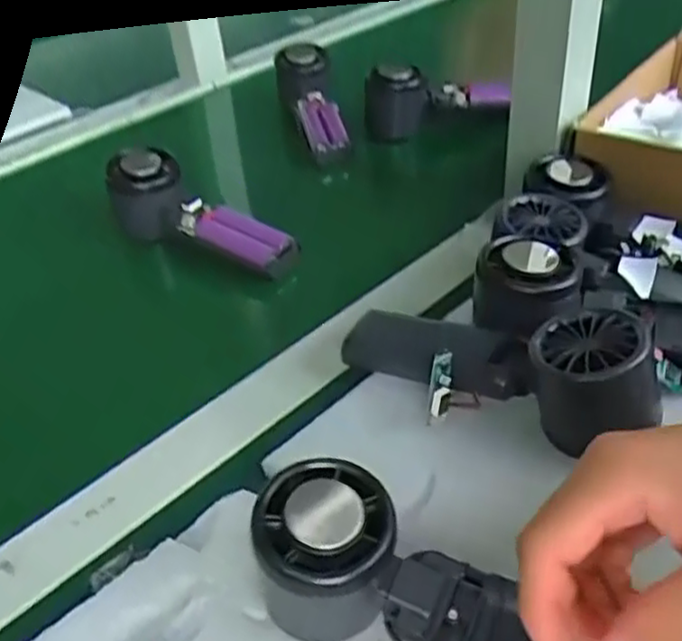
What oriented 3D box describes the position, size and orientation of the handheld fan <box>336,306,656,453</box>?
[{"bbox_3d":[0.075,0.023,0.372,0.164,0.050,0.056,9,40,37],"label":"handheld fan"}]

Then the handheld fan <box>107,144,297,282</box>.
[{"bbox_3d":[-0.104,-0.080,0.545,0.158,0.050,0.051,25,48,15],"label":"handheld fan"}]

